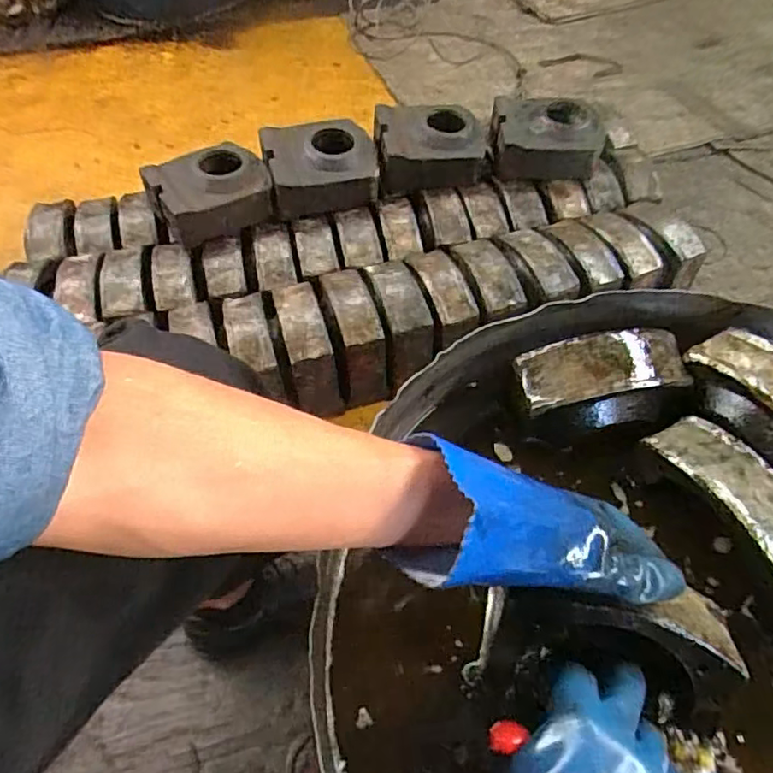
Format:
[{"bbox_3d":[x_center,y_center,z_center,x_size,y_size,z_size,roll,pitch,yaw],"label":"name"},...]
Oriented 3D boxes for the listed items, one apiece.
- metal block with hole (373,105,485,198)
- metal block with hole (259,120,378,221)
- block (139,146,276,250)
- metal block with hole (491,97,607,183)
[{"bbox_3d":[0.079,-0.424,1.076,0.193,0.088,0.141,-4,53,0],"label":"metal block with hole"},{"bbox_3d":[-0.114,-0.378,1.053,0.189,0.090,0.156,-7,53,-2],"label":"metal block with hole"},{"bbox_3d":[-0.293,-0.332,1.011,0.184,0.084,0.144,-26,56,-16],"label":"block"},{"bbox_3d":[0.284,-0.446,1.083,0.188,0.078,0.146,3,53,5],"label":"metal block with hole"}]

